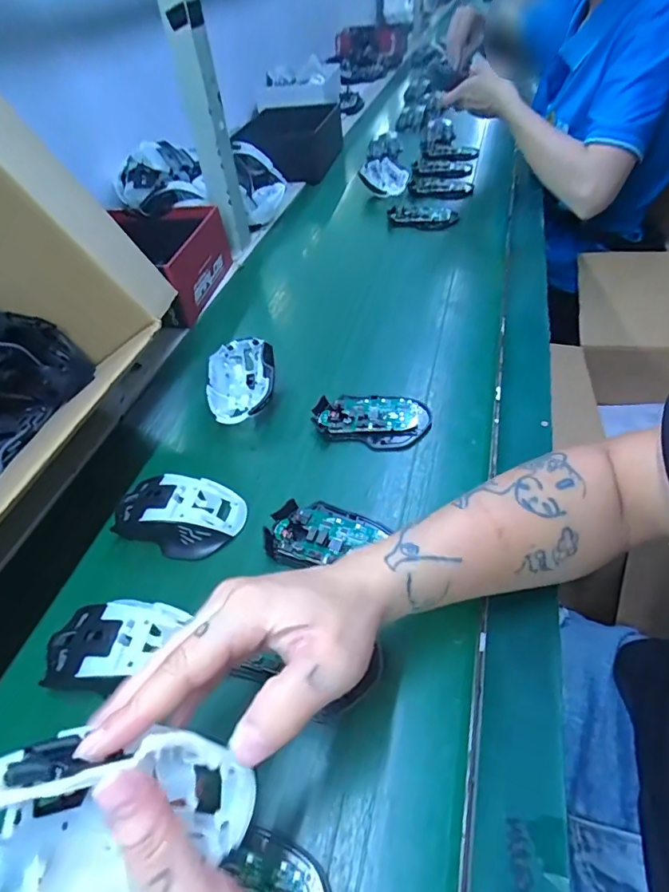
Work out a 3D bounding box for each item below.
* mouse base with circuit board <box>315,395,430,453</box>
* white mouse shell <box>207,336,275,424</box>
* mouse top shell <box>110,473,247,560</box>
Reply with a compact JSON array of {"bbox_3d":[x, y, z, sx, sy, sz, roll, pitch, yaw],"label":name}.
[{"bbox_3d":[0.036,-0.029,0.489,0.117,0.017,0.065,6,46,8],"label":"mouse base with circuit board"},{"bbox_3d":[-0.101,-0.068,0.525,0.075,0.050,0.111,-5,45,-3],"label":"white mouse shell"},{"bbox_3d":[-0.137,0.058,0.417,0.109,0.033,0.065,4,45,6],"label":"mouse top shell"}]

